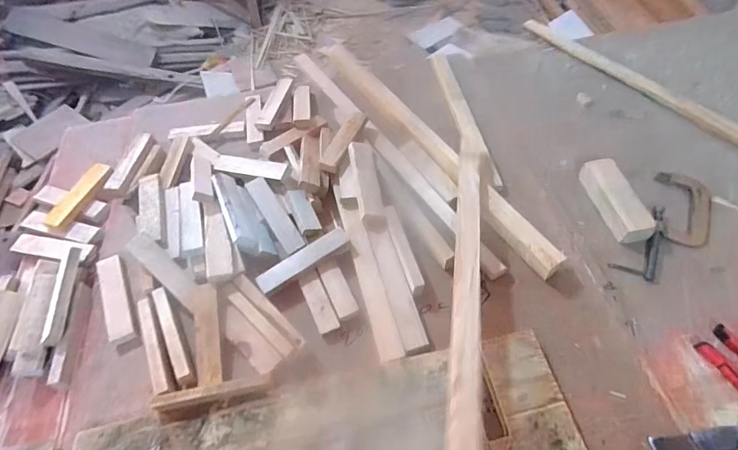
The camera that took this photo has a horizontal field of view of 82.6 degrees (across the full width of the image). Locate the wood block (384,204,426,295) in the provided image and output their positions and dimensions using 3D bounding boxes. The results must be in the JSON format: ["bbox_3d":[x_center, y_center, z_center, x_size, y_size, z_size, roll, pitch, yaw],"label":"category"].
[{"bbox_3d":[0.055,0.037,0.682,0.023,0.018,0.162,-15,55,-6],"label":"wood block"}]

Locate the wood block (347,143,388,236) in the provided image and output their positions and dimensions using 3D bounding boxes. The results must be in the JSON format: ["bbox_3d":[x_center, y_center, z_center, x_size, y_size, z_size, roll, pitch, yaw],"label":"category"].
[{"bbox_3d":[-0.003,-0.071,0.746,0.042,0.032,0.188,-10,55,-2],"label":"wood block"}]

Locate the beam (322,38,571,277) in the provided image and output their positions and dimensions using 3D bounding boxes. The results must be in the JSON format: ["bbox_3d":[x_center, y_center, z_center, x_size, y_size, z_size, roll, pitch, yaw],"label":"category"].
[{"bbox_3d":[0.083,-0.184,0.854,0.062,0.048,0.773,-28,56,-15],"label":"beam"}]

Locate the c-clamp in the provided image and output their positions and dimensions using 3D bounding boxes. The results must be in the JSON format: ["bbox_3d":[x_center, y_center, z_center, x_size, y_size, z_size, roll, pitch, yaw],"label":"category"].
[{"bbox_3d":[0.501,0.004,0.699,0.105,0.021,0.238,33,63,26],"label":"c-clamp"}]

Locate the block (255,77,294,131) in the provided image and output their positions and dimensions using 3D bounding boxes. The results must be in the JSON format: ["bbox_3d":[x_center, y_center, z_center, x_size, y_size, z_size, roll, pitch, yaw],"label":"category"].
[{"bbox_3d":[-0.207,-0.267,0.926,0.037,0.019,0.167,8,56,10],"label":"block"}]

